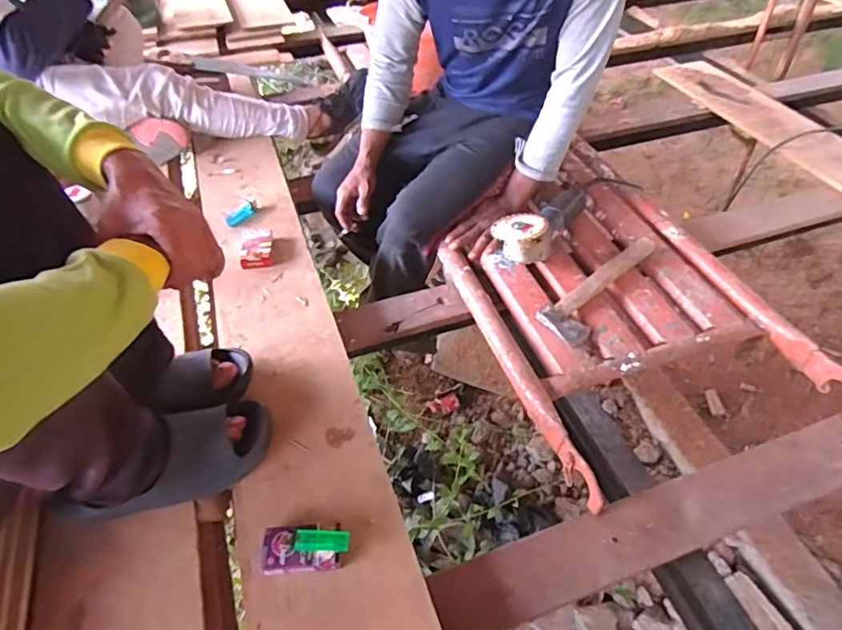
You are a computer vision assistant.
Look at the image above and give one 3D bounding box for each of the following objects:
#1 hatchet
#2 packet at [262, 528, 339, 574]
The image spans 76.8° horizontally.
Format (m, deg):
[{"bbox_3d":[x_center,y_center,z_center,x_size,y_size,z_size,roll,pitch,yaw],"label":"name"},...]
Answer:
[{"bbox_3d":[0.335,-0.052,0.962,0.308,0.029,0.084,-34,56,-28],"label":"hatchet"},{"bbox_3d":[-0.145,0.282,0.639,0.087,0.024,0.049,-3,48,-4],"label":"packet"}]

